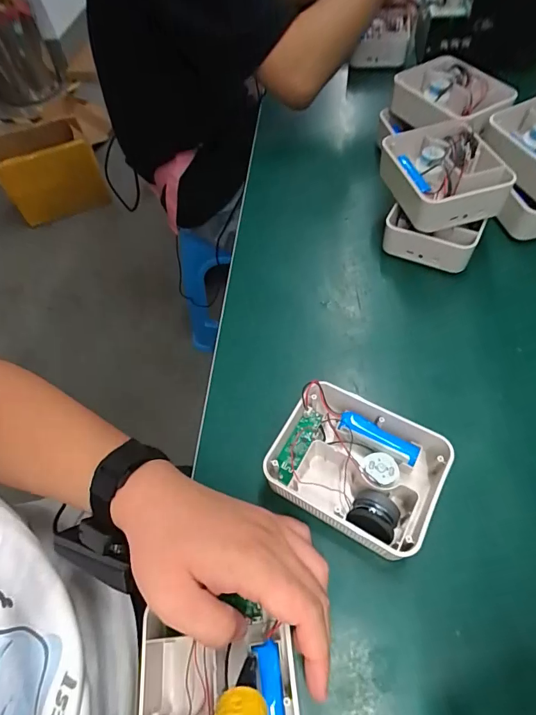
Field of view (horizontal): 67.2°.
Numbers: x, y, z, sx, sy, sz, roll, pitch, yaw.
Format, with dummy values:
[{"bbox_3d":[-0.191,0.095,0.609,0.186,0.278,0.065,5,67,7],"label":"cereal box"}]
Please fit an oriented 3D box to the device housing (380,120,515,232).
[{"bbox_3d":[0.194,-0.208,0.450,0.114,0.039,0.132,-9,59,-2],"label":"device housing"}]

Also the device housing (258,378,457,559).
[{"bbox_3d":[0.072,0.090,0.336,0.126,0.047,0.101,24,64,17],"label":"device housing"}]

